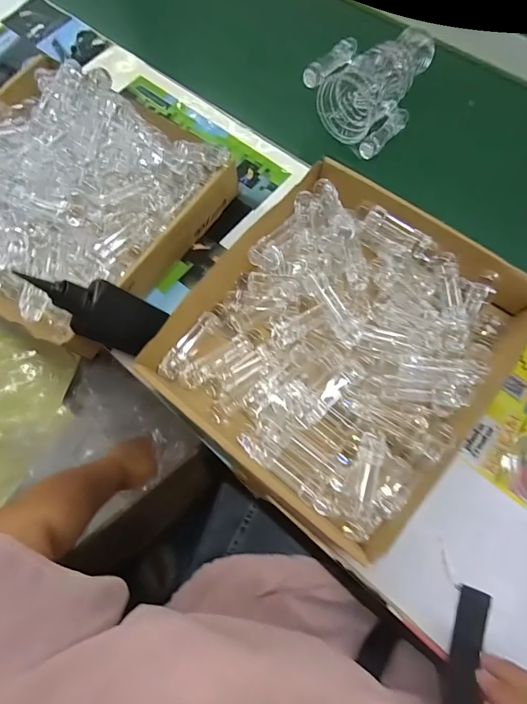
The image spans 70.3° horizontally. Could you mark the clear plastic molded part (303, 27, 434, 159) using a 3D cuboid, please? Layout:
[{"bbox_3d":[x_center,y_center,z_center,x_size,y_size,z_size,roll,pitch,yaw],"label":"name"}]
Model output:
[{"bbox_3d":[0.156,-0.357,0.486,0.123,0.051,0.200,41,78,13],"label":"clear plastic molded part"}]

